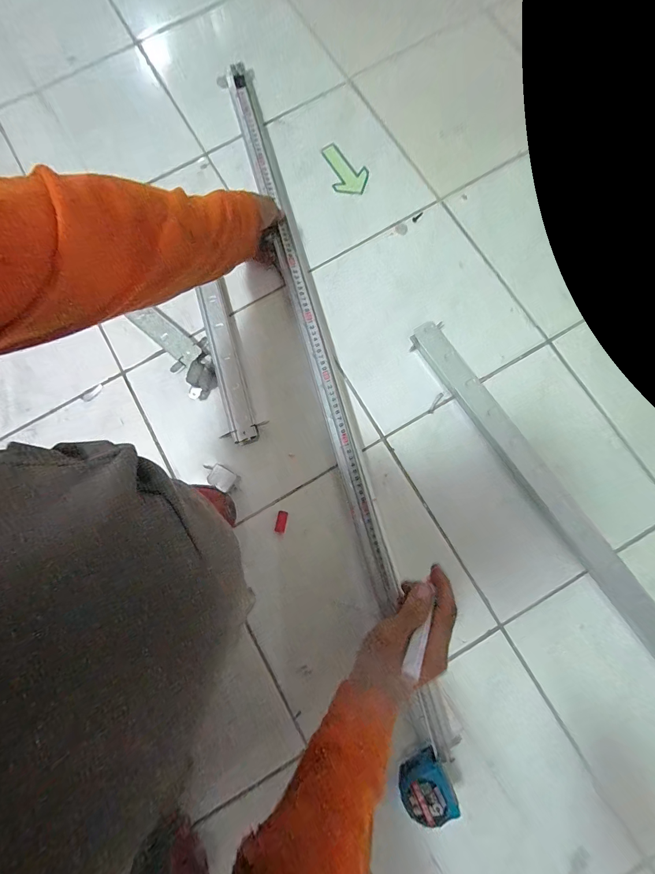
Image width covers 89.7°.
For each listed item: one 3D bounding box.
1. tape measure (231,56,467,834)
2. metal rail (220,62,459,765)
[{"bbox_3d":[-0.021,-0.097,0.490,0.054,0.031,1.135,-15,79,-3],"label":"tape measure"},{"bbox_3d":[-0.013,-0.132,0.504,0.041,0.026,1.102,-16,80,-3],"label":"metal rail"}]

